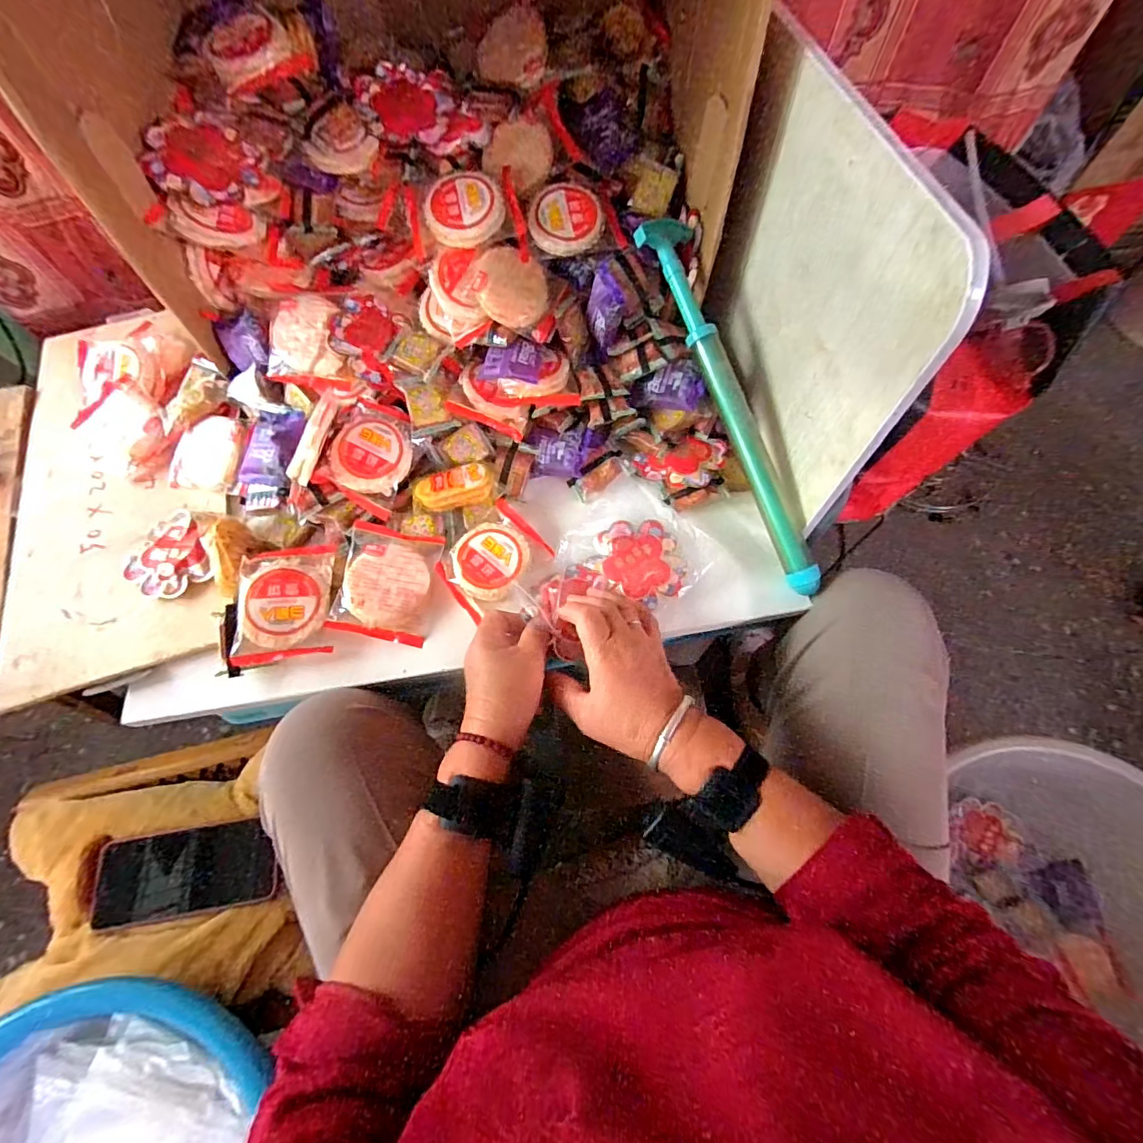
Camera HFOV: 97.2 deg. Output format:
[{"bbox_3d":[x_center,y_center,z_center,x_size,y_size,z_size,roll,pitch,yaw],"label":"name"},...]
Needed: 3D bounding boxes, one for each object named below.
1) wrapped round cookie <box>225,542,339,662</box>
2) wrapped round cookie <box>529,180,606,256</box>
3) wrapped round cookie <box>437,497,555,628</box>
[{"bbox_3d":[-0.278,0.030,0.488,0.089,0.032,0.111,-4,66,-2],"label":"wrapped round cookie"},{"bbox_3d":[-0.003,-0.367,0.520,0.074,0.011,0.077,0,88,-4],"label":"wrapped round cookie"},{"bbox_3d":[-0.071,-0.010,0.503,0.096,0.011,0.112,36,71,14],"label":"wrapped round cookie"}]

